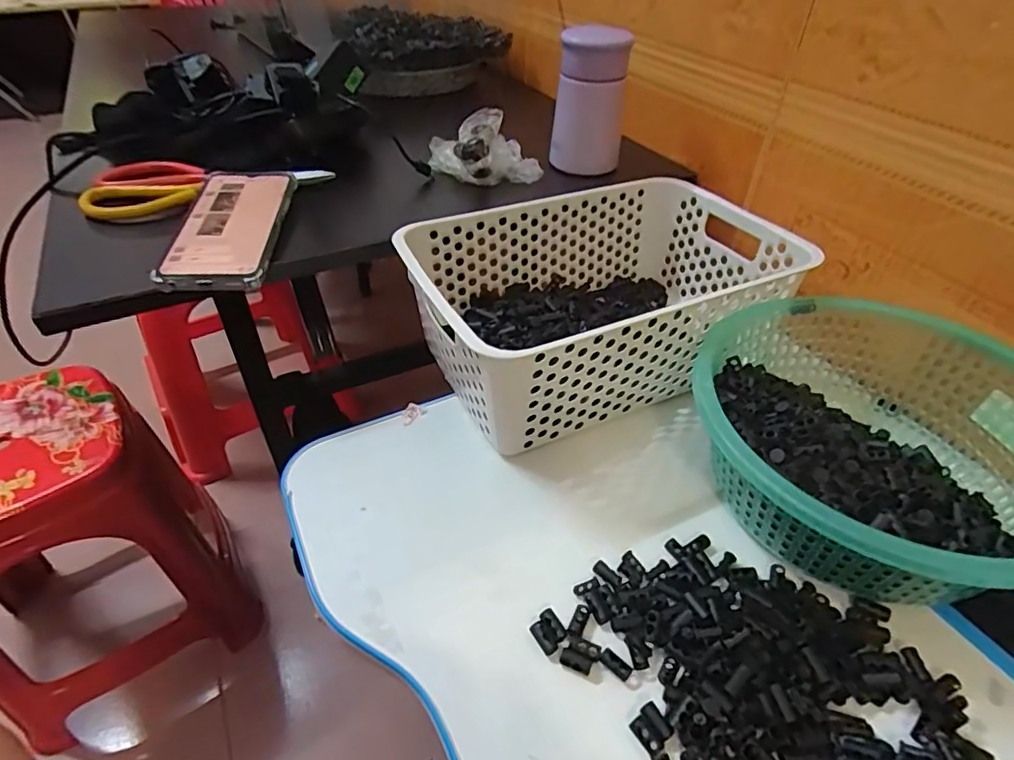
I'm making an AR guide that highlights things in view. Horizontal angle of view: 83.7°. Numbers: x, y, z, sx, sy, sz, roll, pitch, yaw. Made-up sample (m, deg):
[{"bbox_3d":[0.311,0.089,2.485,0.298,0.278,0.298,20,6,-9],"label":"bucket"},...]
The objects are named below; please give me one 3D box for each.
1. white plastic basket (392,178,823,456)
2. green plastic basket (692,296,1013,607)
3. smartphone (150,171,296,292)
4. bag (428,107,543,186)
[{"bbox_3d":[0.081,-0.069,0.498,0.304,0.112,0.197,-19,46,-21],"label":"white plastic basket"},{"bbox_3d":[0.240,0.046,0.383,0.221,0.090,0.221,1,42,-1],"label":"green plastic basket"},{"bbox_3d":[-0.224,-0.130,0.455,0.080,0.016,0.156,-6,43,-8],"label":"smartphone"},{"bbox_3d":[-0.027,-0.228,0.563,0.092,0.041,0.099,-20,46,-22],"label":"bag"}]

